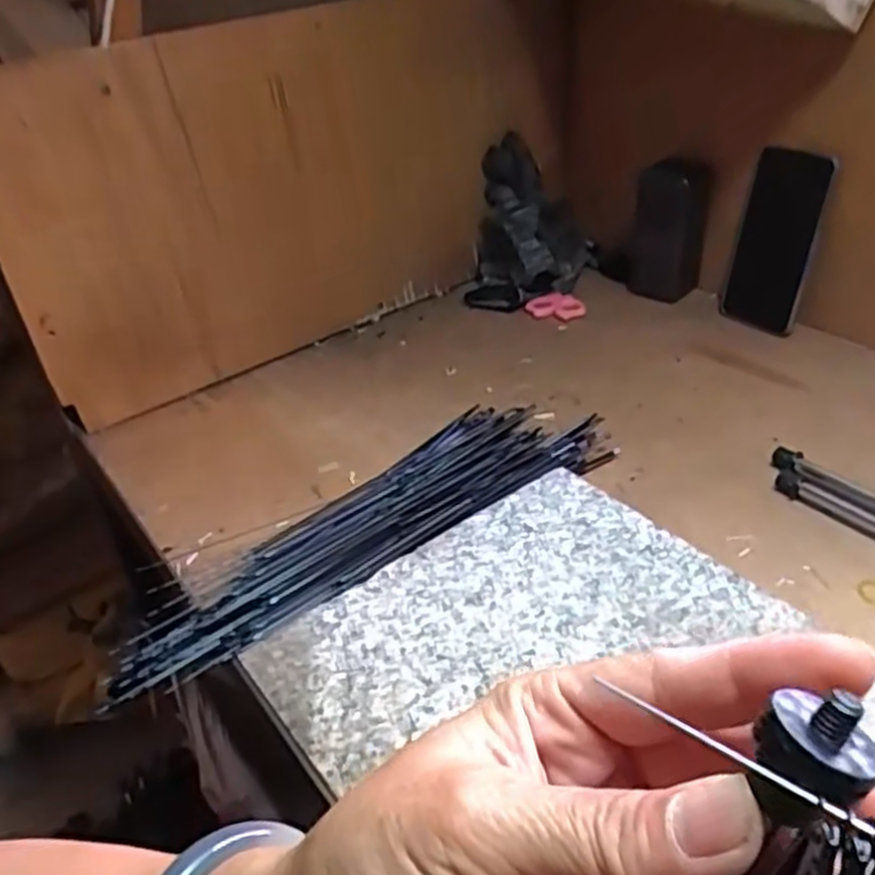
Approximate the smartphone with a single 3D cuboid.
[{"bbox_3d":[0.300,-0.178,0.706,0.015,0.159,0.088,-16,37,-25],"label":"smartphone"}]

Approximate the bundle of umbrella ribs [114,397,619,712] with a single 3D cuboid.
[{"bbox_3d":[-0.041,0.063,0.530,0.365,0.026,0.107,-30,39,-32],"label":"bundle of umbrella ribs"}]

